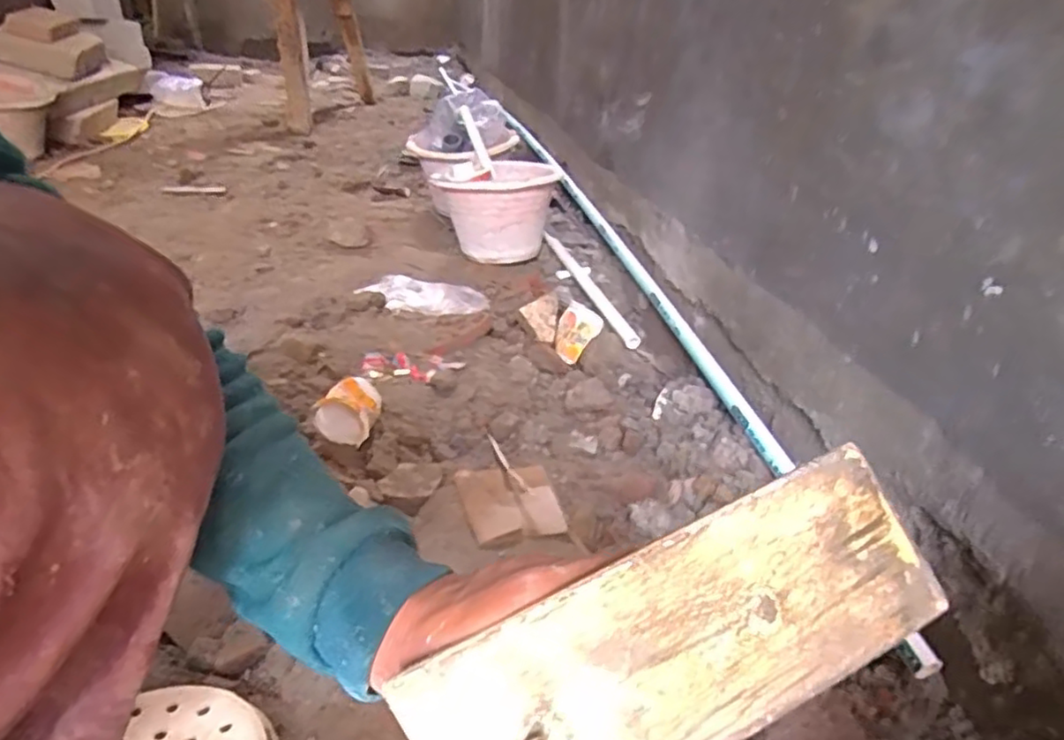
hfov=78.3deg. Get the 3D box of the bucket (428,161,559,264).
[{"bbox_3d":[-0.074,-0.324,1.332,0.250,0.177,0.239,3,31,-2],"label":"bucket"}]

